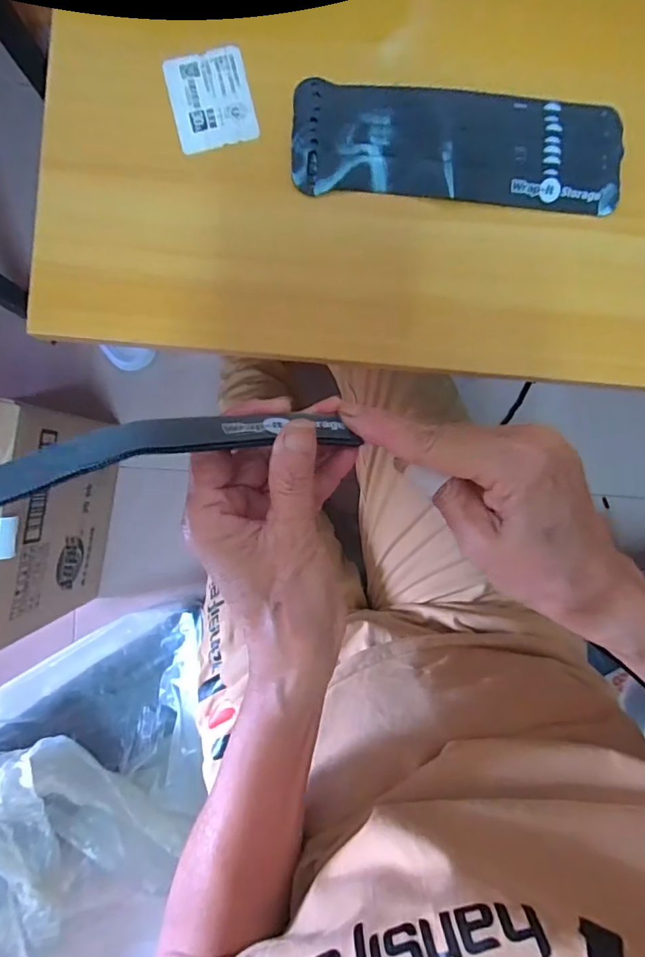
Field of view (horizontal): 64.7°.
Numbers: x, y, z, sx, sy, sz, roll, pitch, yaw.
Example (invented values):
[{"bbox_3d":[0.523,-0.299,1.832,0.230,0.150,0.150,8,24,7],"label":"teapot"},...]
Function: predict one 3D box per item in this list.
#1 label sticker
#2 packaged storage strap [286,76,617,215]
[{"bbox_3d":[-0.069,-0.235,0.315,0.049,0.004,0.057,-13,92,0],"label":"label sticker"},{"bbox_3d":[0.082,-0.204,0.315,0.197,0.016,0.067,5,92,0],"label":"packaged storage strap"}]

